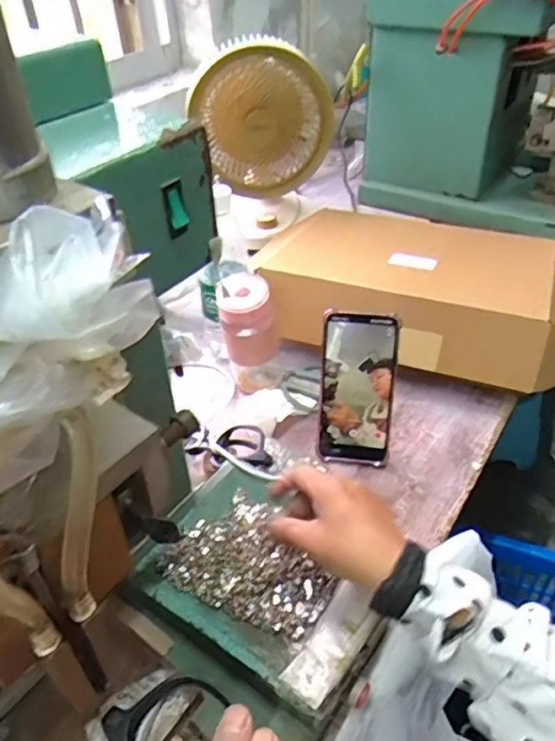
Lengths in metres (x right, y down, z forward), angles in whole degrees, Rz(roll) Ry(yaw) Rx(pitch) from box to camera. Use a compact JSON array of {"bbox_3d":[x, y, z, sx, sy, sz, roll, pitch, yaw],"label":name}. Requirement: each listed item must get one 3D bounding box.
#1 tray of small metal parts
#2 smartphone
[{"bbox_3d":[-0.011,0.161,0.463,0.189,0.019,0.136,24,47,28],"label":"tray of small metal parts"},{"bbox_3d":[0.085,0.020,0.612,0.076,0.167,0.016,4,17,9],"label":"smartphone"}]

